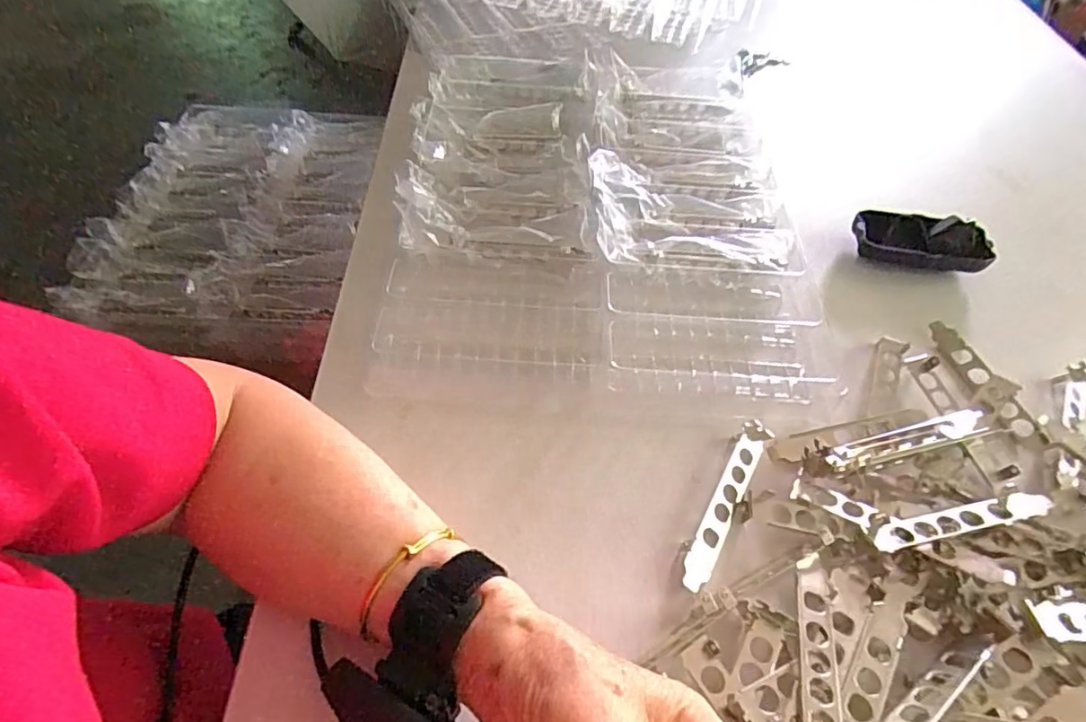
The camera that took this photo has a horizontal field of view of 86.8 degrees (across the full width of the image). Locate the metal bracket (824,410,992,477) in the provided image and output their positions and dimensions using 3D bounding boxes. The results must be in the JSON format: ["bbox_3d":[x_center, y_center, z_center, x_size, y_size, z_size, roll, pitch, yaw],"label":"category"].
[{"bbox_3d":[0.249,0.055,0.393,0.121,0.018,0.020,-10,55,-11],"label":"metal bracket"}]

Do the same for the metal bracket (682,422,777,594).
[{"bbox_3d":[0.116,0.089,0.367,0.021,0.015,0.121,27,57,16],"label":"metal bracket"}]

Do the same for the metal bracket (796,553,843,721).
[{"bbox_3d":[0.143,0.158,0.299,0.020,0.011,0.124,15,41,8],"label":"metal bracket"}]

